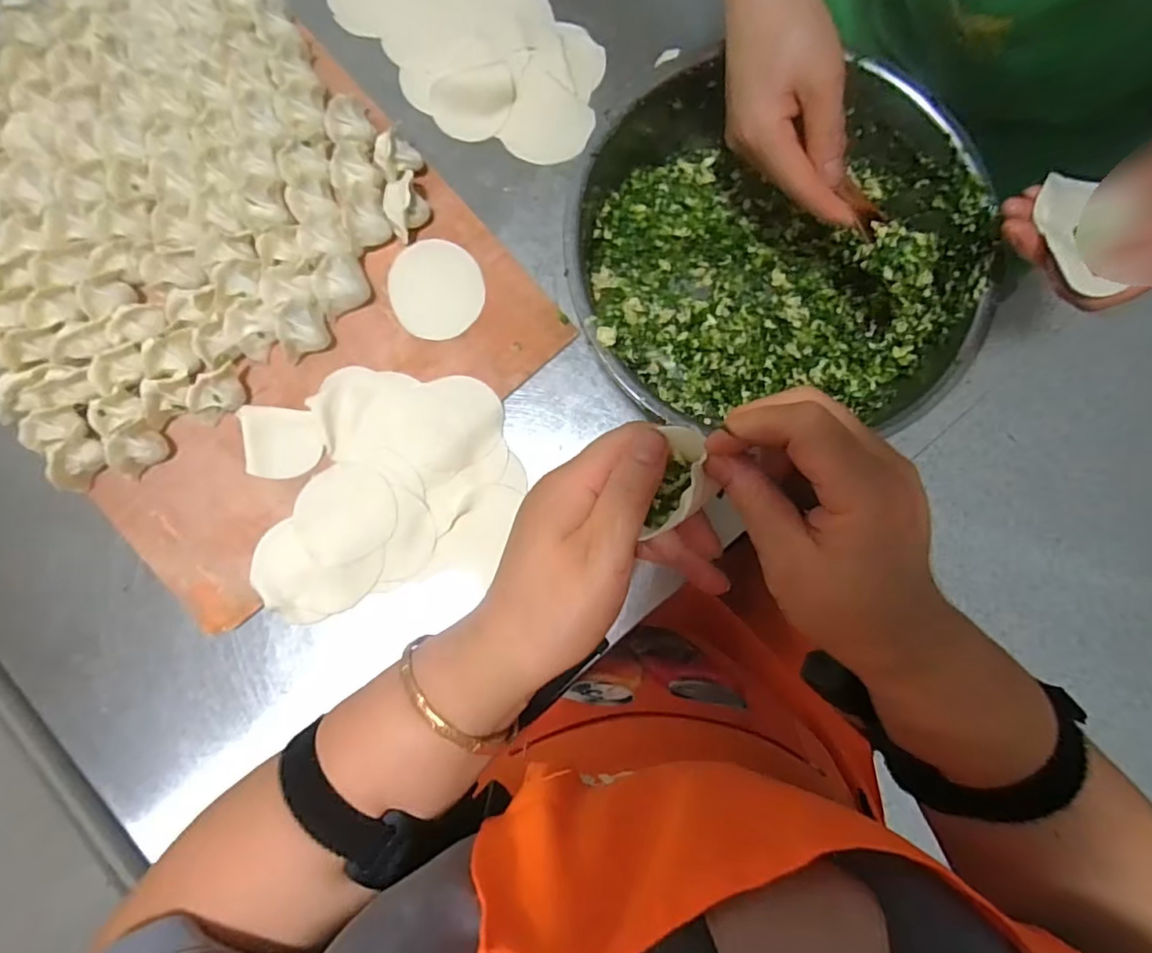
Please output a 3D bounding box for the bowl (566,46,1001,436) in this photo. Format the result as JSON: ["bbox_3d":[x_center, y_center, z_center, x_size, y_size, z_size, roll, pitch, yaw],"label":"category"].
[{"bbox_3d":[0.134,-0.166,0.417,0.266,0.079,0.264,-1,85,-1],"label":"bowl"}]

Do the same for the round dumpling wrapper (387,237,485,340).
[{"bbox_3d":[-0.108,-0.146,0.450,0.069,0.004,0.075,0,88,-3],"label":"round dumpling wrapper"}]

